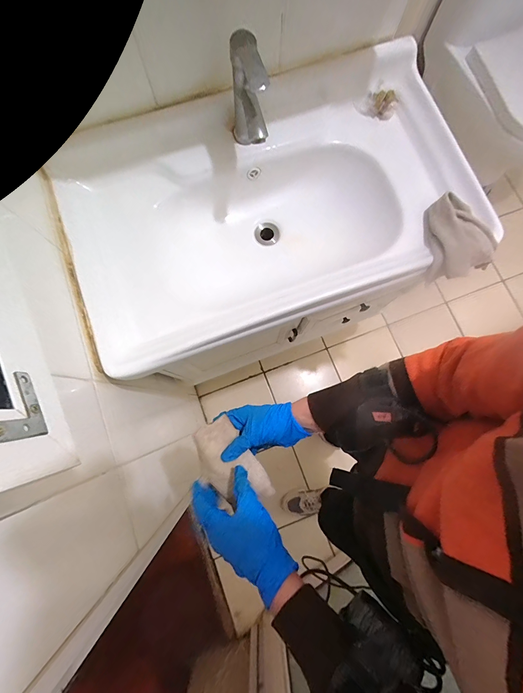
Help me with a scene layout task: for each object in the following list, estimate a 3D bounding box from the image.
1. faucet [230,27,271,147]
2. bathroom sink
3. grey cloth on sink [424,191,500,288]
[{"bbox_3d":[-0.023,-0.409,0.531,0.052,0.181,0.151,-15,79,-4],"label":"faucet"},{"bbox_3d":[0.047,-0.274,0.677,0.801,0.239,0.446,-21,80,-5],"label":"bathroom sink"},{"bbox_3d":[0.391,-0.217,0.599,0.111,0.051,0.176,6,79,0],"label":"grey cloth on sink"}]

